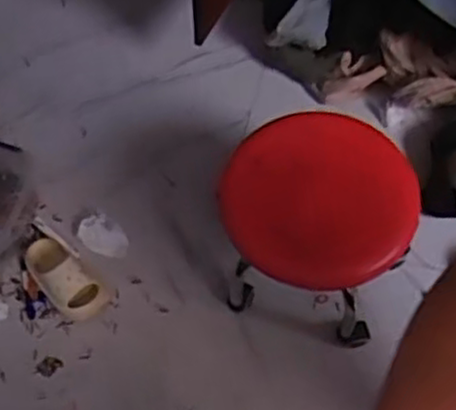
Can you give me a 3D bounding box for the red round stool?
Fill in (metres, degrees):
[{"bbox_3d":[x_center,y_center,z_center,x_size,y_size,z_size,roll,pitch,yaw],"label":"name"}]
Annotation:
[{"bbox_3d":[0.160,0.040,1.396,0.320,0.295,0.318,0,62,0],"label":"red round stool"}]

